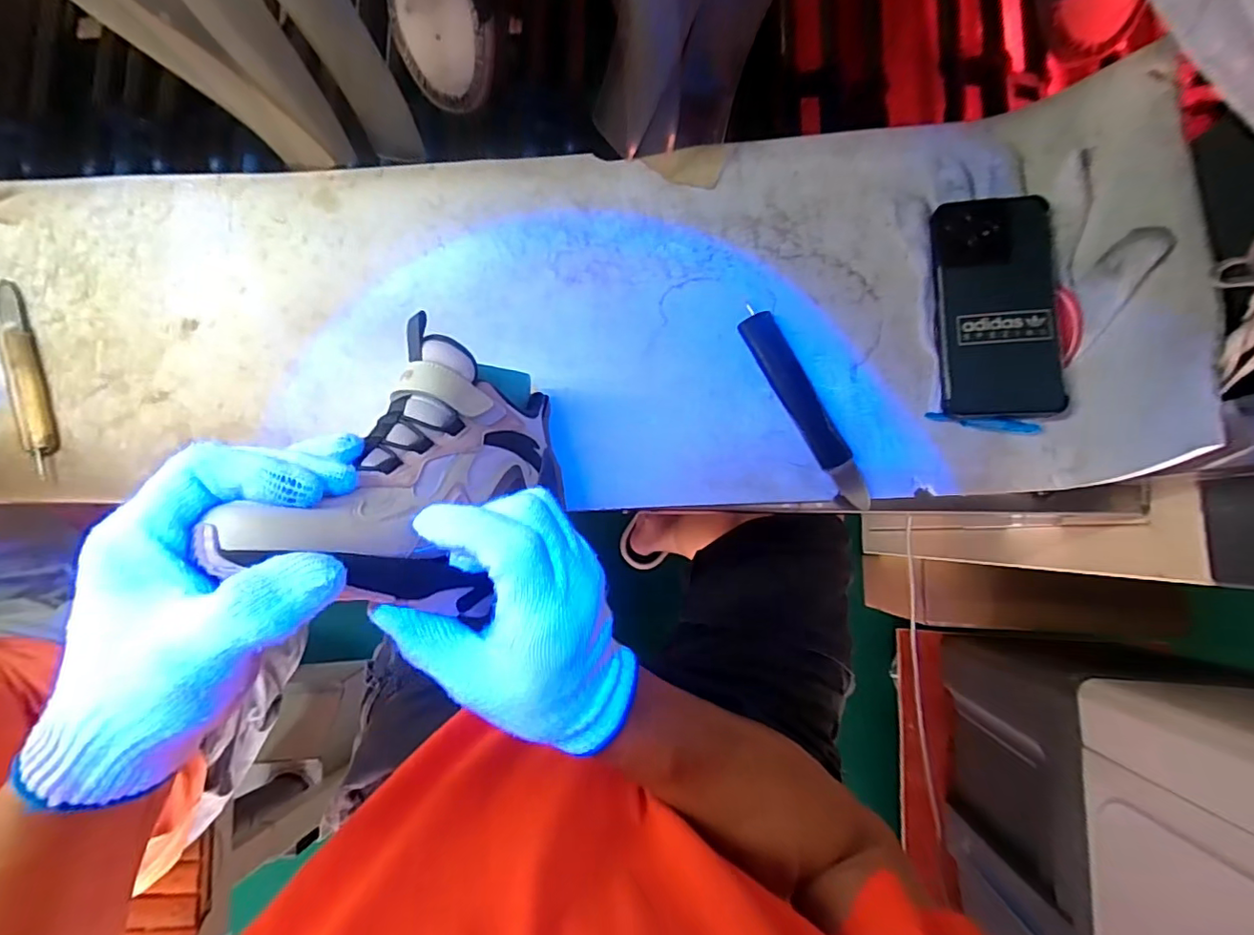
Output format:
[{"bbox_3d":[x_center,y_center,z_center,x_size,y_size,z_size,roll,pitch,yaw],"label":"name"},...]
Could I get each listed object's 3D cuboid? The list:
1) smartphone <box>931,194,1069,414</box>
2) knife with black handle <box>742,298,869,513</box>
[{"bbox_3d":[0.268,-0.118,0.402,0.076,0.013,0.162,-2,85,13],"label":"smartphone"},{"bbox_3d":[0.137,-0.045,0.423,0.025,0.013,0.166,-29,82,1],"label":"knife with black handle"}]

